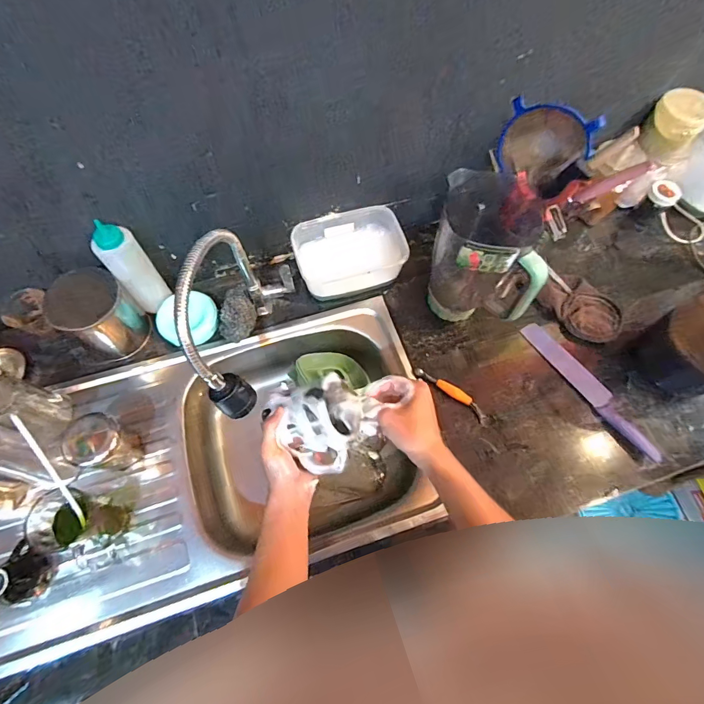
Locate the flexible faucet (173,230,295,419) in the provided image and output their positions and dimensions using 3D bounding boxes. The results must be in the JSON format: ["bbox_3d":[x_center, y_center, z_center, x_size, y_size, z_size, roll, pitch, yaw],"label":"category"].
[{"bbox_3d":[-0.165,-0.037,0.574,0.095,0.279,0.265,6,67,1],"label":"flexible faucet"}]

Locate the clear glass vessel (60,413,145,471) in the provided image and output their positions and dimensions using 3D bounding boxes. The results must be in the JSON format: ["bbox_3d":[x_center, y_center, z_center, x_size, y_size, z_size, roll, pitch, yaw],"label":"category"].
[{"bbox_3d":[-0.368,0.138,0.589,0.074,0.108,0.071,1,67,-2],"label":"clear glass vessel"}]

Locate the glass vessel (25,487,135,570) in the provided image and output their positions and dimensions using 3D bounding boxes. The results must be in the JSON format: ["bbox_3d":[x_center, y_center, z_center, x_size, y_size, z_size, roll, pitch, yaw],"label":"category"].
[{"bbox_3d":[-0.370,0.239,0.548,0.094,0.120,0.080,27,69,9],"label":"glass vessel"}]

